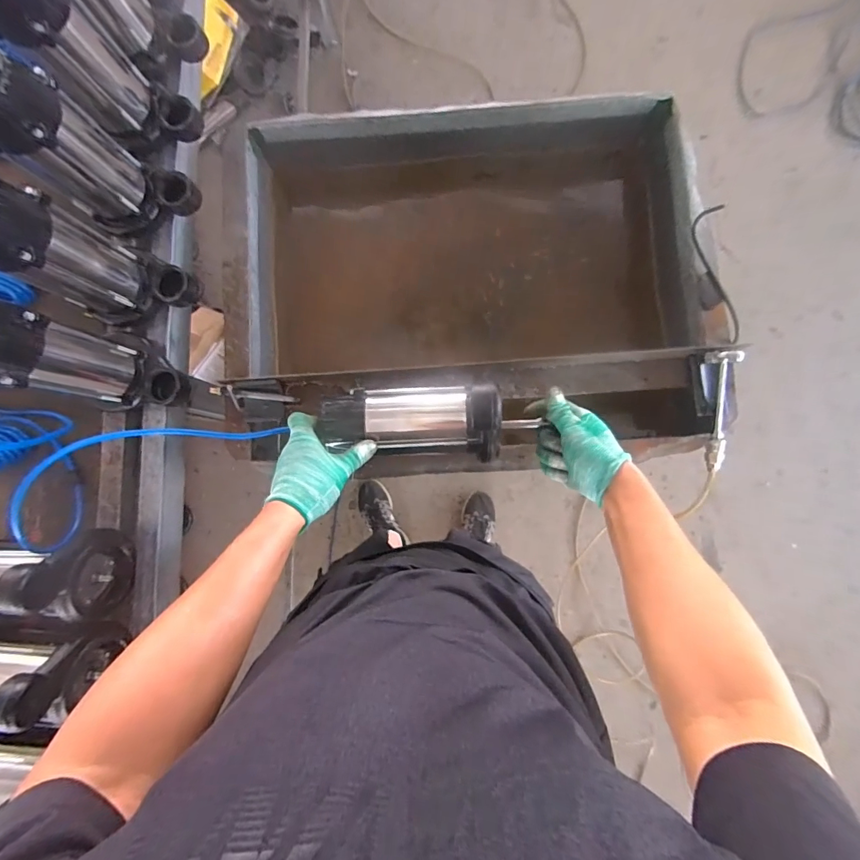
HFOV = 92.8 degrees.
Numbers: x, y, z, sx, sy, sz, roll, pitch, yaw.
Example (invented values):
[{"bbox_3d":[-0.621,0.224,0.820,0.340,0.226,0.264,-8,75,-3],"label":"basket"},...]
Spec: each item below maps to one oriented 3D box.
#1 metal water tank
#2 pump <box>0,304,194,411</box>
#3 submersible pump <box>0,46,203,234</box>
[{"bbox_3d":[0.063,-0.246,0.733,0.758,0.237,0.617,-3,88,4],"label":"metal water tank"},{"bbox_3d":[-0.447,-0.081,0.523,0.145,0.238,0.101,18,86,4],"label":"pump"},{"bbox_3d":[-0.451,-0.358,0.538,0.129,0.224,0.126,32,88,5],"label":"submersible pump"}]

